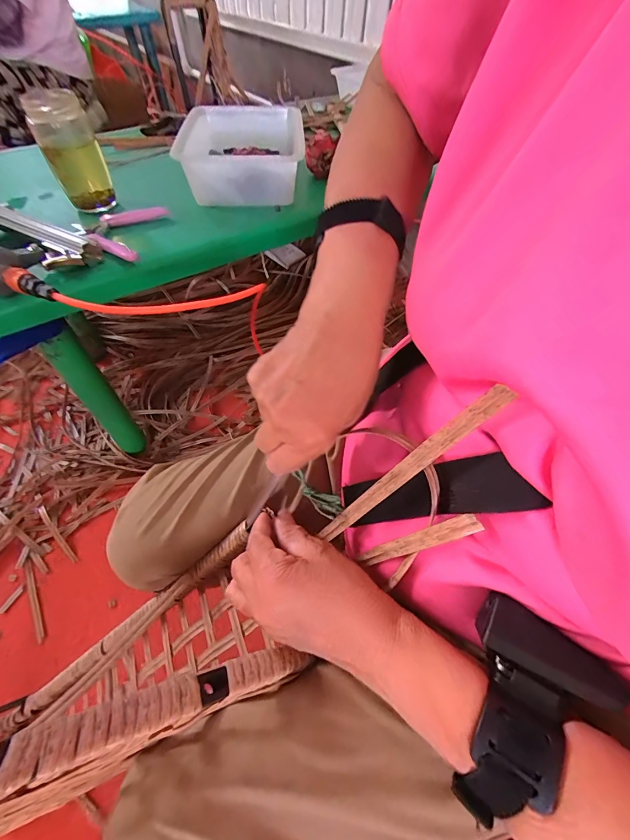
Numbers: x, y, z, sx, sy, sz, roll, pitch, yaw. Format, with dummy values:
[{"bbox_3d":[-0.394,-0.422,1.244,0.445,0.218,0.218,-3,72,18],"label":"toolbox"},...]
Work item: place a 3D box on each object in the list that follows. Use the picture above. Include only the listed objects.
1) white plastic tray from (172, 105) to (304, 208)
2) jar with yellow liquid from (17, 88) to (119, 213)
[{"bbox_3d":[-0.133,-0.514,0.666,0.222,0.078,0.334,-8,54,-7],"label":"white plastic tray"},{"bbox_3d":[-0.369,-0.409,0.542,0.078,0.136,0.072,-22,58,-15],"label":"jar with yellow liquid"}]

